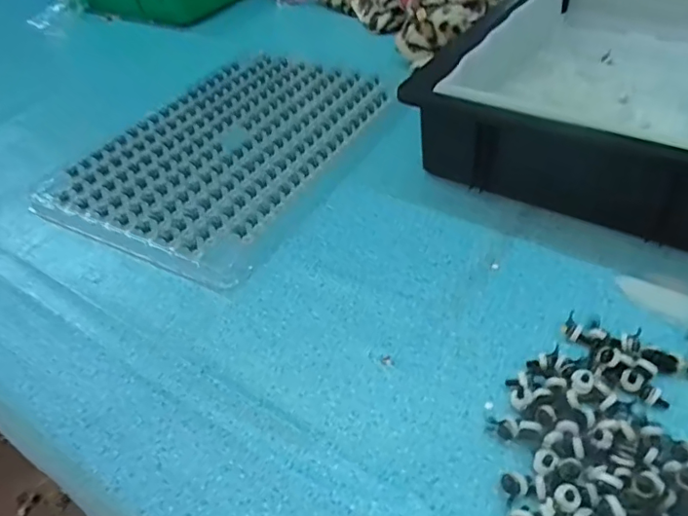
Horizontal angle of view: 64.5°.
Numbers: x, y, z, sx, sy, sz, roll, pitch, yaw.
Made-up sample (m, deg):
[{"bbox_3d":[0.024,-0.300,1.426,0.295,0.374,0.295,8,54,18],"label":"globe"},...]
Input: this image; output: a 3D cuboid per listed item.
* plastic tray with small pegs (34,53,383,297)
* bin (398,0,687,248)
[{"bbox_3d":[-0.117,-0.133,0.596,0.256,0.016,0.366,17,49,23],"label":"plastic tray with small pegs"},{"bbox_3d":[0.306,-0.211,0.571,0.306,0.089,0.497,19,50,25],"label":"bin"}]

